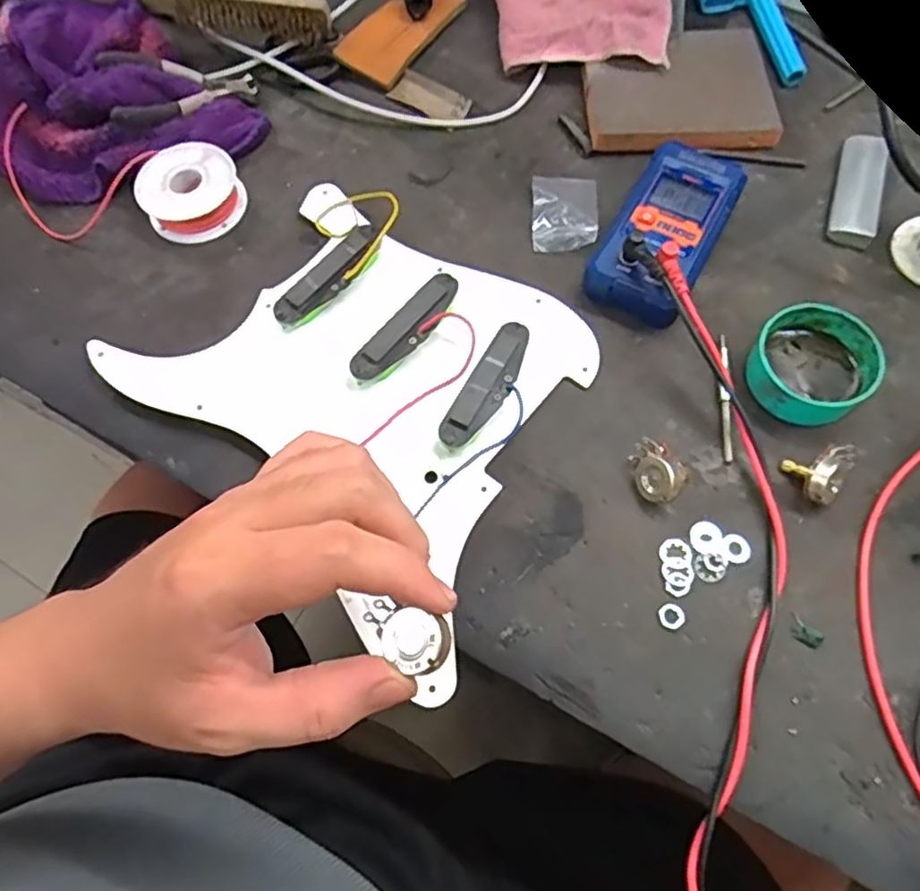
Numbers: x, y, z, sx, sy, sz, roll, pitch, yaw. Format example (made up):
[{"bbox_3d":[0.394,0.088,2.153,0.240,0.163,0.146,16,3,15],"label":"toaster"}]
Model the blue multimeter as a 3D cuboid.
[{"bbox_3d":[0.120,-0.125,0.389,0.056,0.026,0.116,27,72,13],"label":"blue multimeter"}]

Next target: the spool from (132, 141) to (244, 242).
[{"bbox_3d":[-0.170,-0.159,0.418,0.060,0.024,0.056,-33,70,-10],"label":"spool"}]

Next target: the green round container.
[{"bbox_3d":[0.185,-0.042,0.352,0.061,0.027,0.059,-1,68,3],"label":"green round container"}]

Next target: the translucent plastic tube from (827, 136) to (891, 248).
[{"bbox_3d":[0.246,-0.159,0.409,0.025,0.015,0.078,17,70,10],"label":"translucent plastic tube"}]

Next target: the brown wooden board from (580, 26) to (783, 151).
[{"bbox_3d":[0.143,-0.239,0.439,0.117,0.017,0.105,-3,68,2],"label":"brown wooden board"}]

